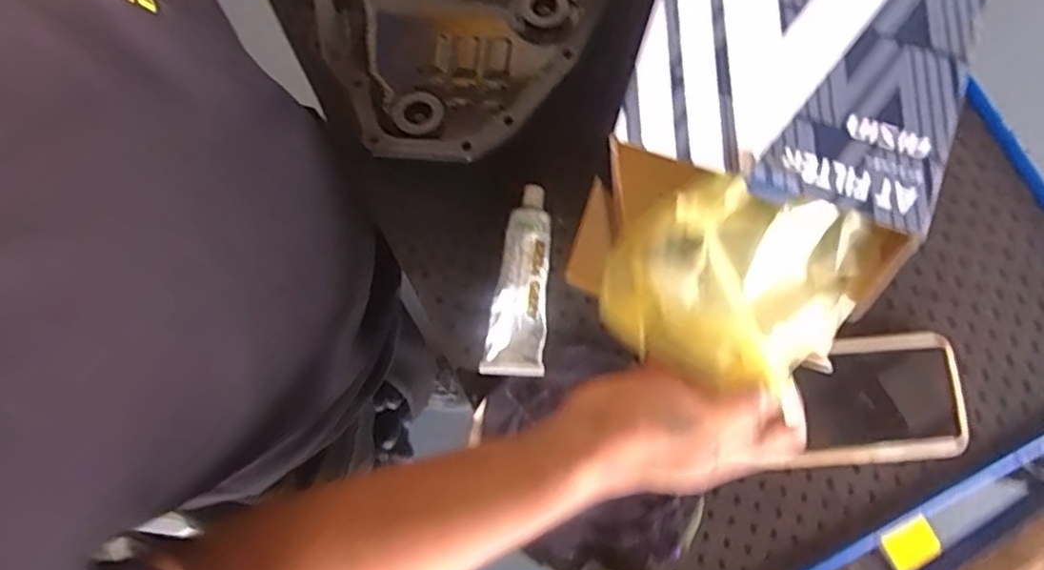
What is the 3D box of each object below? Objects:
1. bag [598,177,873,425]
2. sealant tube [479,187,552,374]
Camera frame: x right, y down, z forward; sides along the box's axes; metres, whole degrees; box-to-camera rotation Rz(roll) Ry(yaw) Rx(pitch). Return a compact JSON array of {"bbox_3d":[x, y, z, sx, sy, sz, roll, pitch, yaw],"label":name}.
[{"bbox_3d":[0.130,-0.002,0.418,0.142,0.052,0.124,24,81,4],"label":"bag"},{"bbox_3d":[-0.003,-0.002,0.507,0.043,0.026,0.139,4,80,1],"label":"sealant tube"}]

